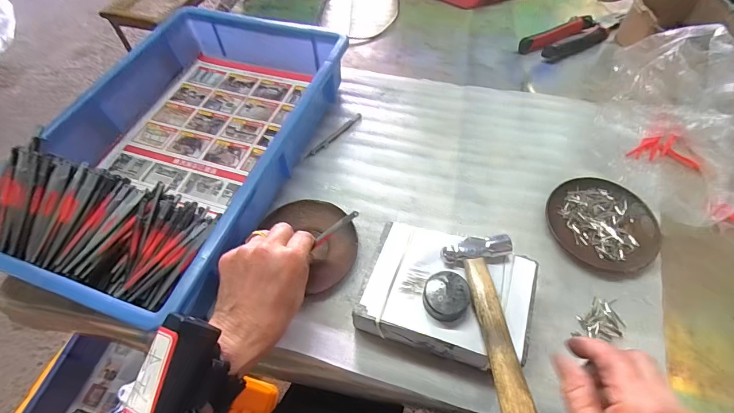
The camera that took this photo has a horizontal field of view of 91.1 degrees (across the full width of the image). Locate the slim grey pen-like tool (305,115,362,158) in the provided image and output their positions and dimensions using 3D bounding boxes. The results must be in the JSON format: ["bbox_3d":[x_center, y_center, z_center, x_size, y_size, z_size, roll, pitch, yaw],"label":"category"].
[{"bbox_3d":[-0.044,-0.100,0.500,0.011,0.004,0.106,35,65,21],"label":"slim grey pen-like tool"}]

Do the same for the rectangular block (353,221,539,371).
[{"bbox_3d":[0.073,0.087,0.343,0.142,0.060,0.103,15,60,11],"label":"rectangular block"}]

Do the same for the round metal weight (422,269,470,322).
[{"bbox_3d":[0.067,0.076,0.306,0.036,0.020,0.037,-1,58,2],"label":"round metal weight"}]

